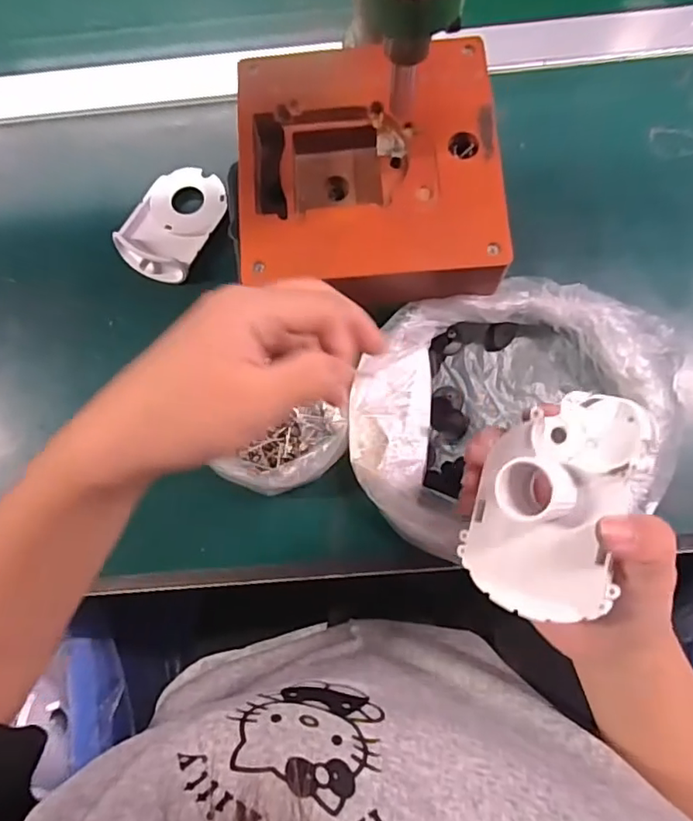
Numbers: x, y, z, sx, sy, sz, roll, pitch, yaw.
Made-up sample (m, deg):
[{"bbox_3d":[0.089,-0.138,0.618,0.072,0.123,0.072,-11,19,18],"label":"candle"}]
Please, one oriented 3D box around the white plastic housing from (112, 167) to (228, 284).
[{"bbox_3d":[-0.122,-0.134,0.401,0.057,0.016,0.085,26,80,8],"label":"white plastic housing"}]

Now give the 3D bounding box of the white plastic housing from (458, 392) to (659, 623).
[{"bbox_3d":[0.092,0.042,0.254,0.063,0.038,0.103,27,101,39],"label":"white plastic housing"}]

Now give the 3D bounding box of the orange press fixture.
[{"bbox_3d":[0.014,-0.140,0.358,0.149,0.067,0.154,-3,78,2],"label":"orange press fixture"}]

